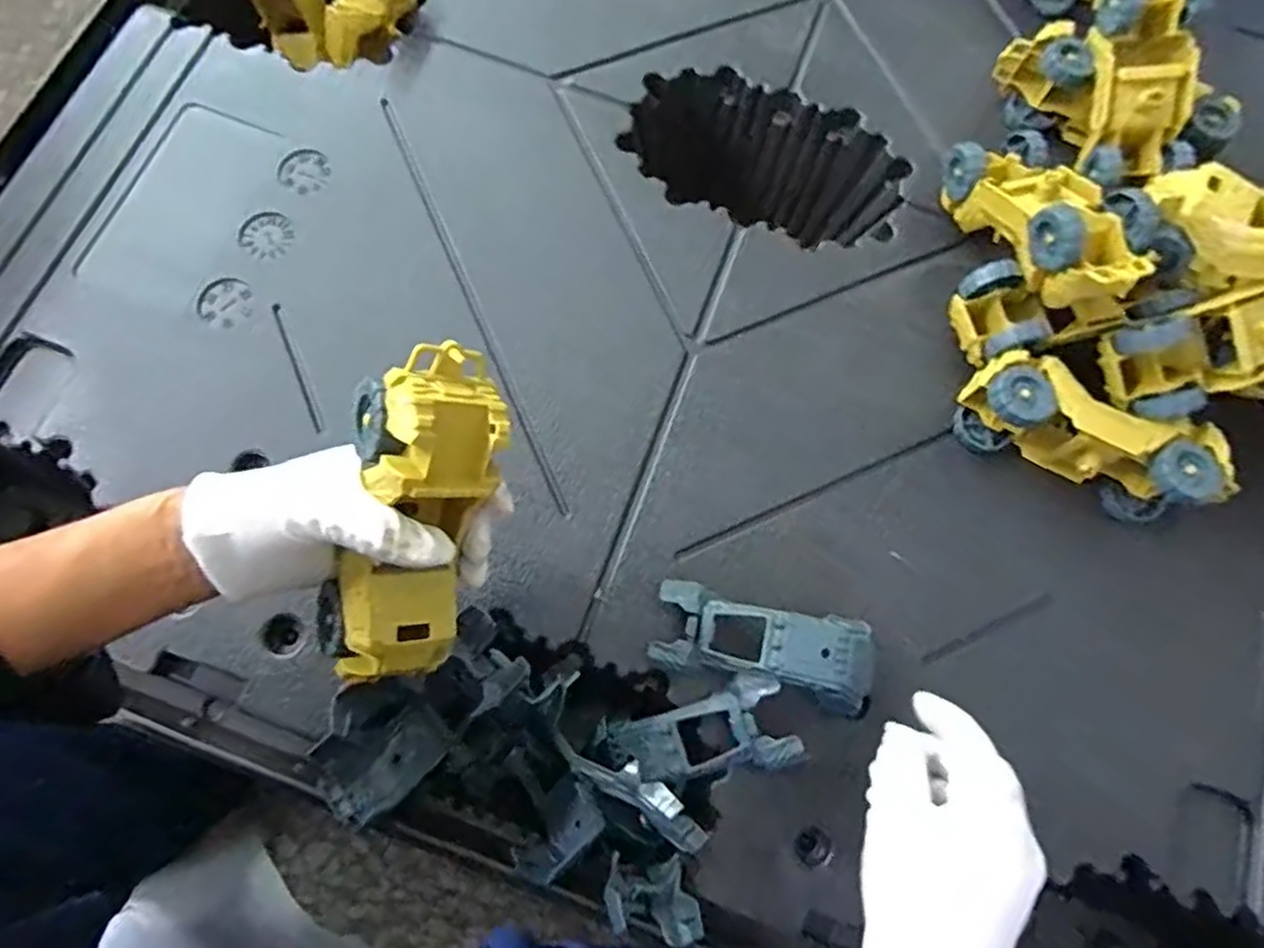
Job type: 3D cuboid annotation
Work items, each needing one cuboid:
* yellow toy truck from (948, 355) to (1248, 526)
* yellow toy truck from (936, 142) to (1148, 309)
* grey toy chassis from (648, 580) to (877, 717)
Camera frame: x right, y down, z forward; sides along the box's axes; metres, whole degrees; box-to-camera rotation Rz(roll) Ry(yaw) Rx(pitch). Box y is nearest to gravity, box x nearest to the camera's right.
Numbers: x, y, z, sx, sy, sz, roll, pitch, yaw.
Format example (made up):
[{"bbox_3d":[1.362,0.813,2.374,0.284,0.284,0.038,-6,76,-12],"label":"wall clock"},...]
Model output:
[{"bbox_3d":[0.315,-0.022,0.487,0.178,0.058,0.062,25,77,5],"label":"yellow toy truck"},{"bbox_3d":[0.284,-0.174,0.490,0.066,0.063,0.172,-13,48,-5],"label":"yellow toy truck"},{"bbox_3d":[0.086,0.109,0.451,0.141,0.043,0.056,13,76,2],"label":"grey toy chassis"}]

